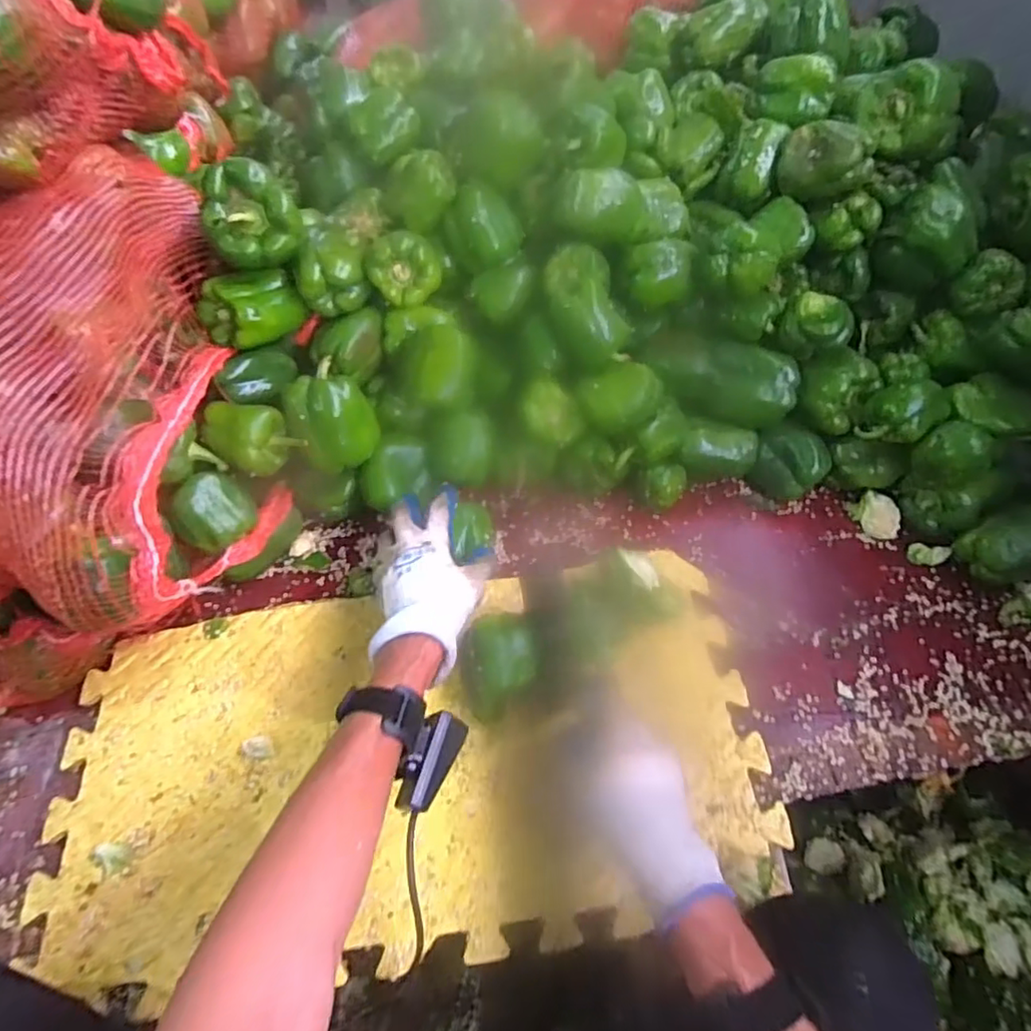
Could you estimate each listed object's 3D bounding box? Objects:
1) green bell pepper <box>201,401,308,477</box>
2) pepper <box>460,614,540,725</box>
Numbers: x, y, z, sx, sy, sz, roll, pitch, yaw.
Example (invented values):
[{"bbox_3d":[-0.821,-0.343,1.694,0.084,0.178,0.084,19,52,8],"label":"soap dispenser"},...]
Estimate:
[{"bbox_3d":[-0.252,-0.073,0.581,0.079,0.060,0.059,23,60,14],"label":"green bell pepper"},{"bbox_3d":[-0.014,0.130,0.539,0.066,0.054,0.090,0,57,0],"label":"pepper"}]

